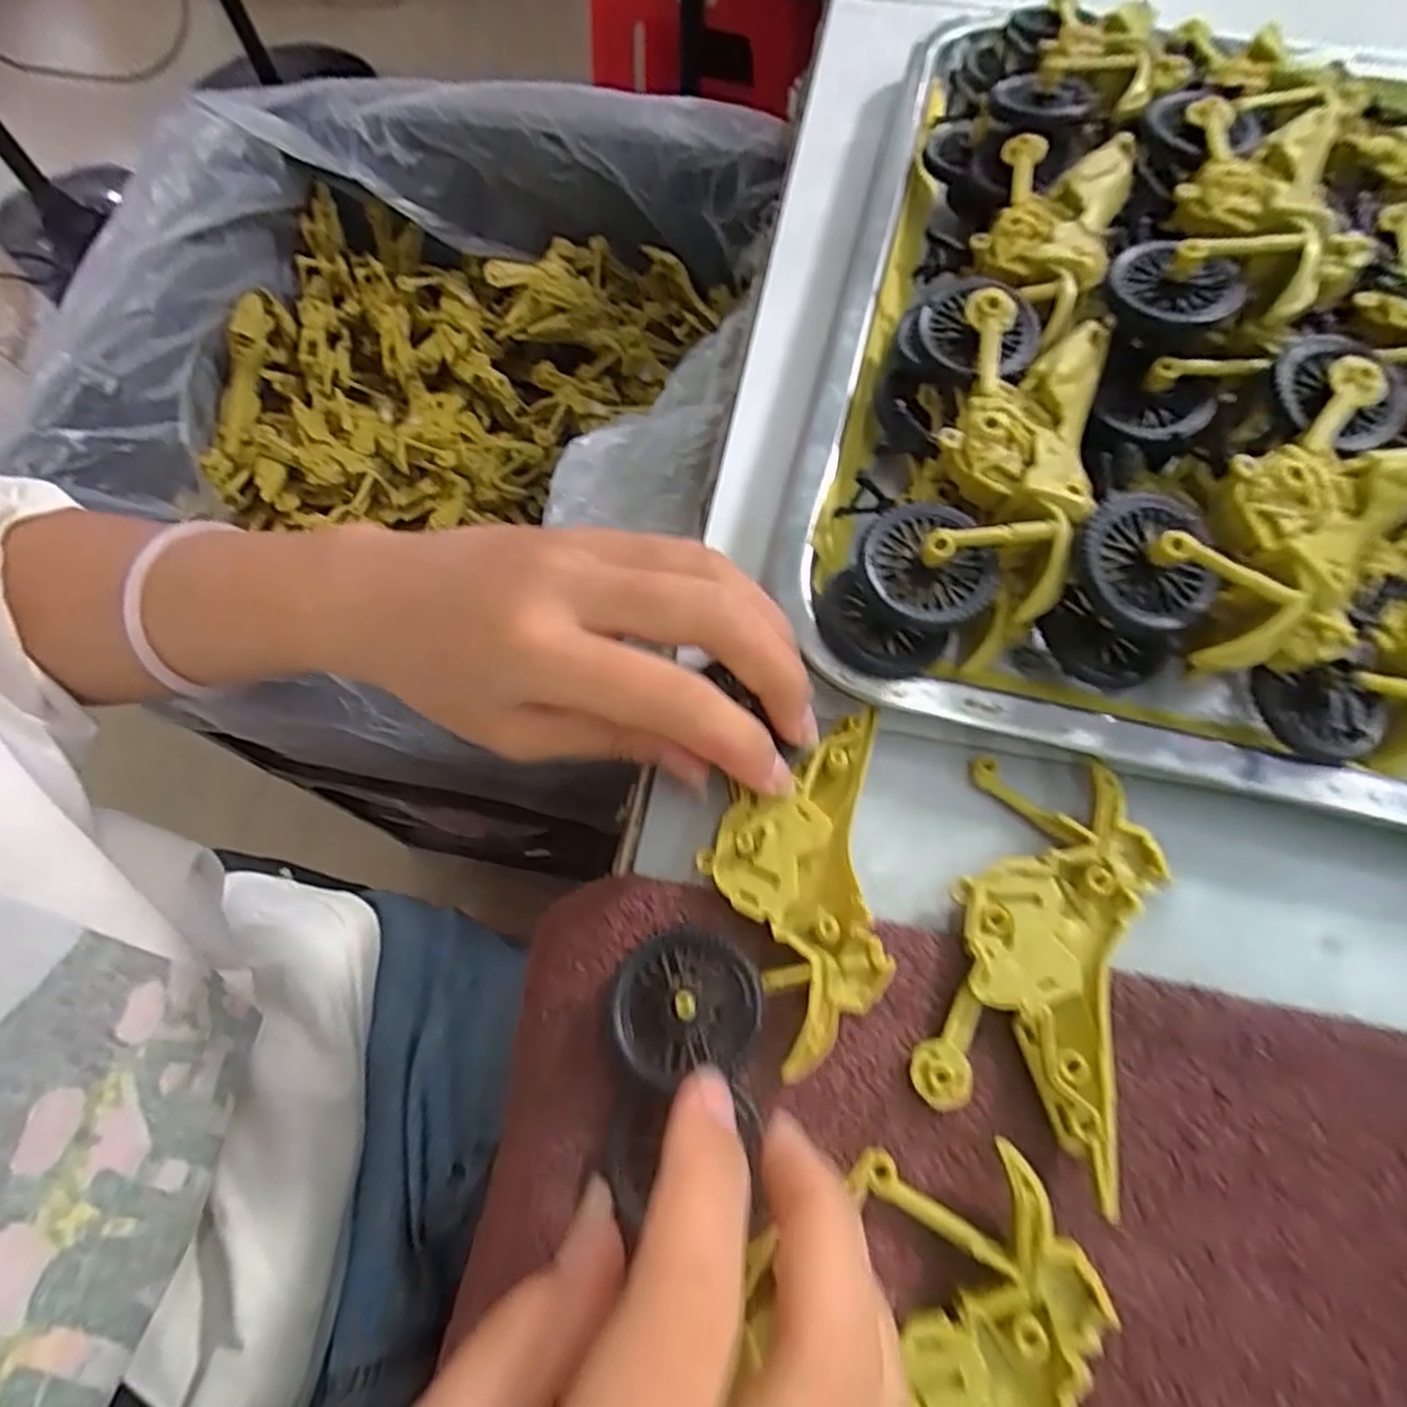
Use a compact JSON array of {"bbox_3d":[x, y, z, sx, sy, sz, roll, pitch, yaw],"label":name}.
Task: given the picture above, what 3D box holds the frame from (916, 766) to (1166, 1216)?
[{"bbox_3d":[0.088,0.063,0.197,0.048,0.013,0.098,17,69,8],"label":"frame"}]

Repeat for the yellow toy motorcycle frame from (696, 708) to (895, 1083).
[{"bbox_3d":[0.025,0.047,0.202,0.045,0.009,0.090,0,65,3],"label":"yellow toy motorcycle frame"}]

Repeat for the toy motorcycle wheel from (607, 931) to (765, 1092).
[{"bbox_3d":[-0.005,0.075,0.186,0.036,0.007,0.032,-15,65,-5],"label":"toy motorcycle wheel"}]

